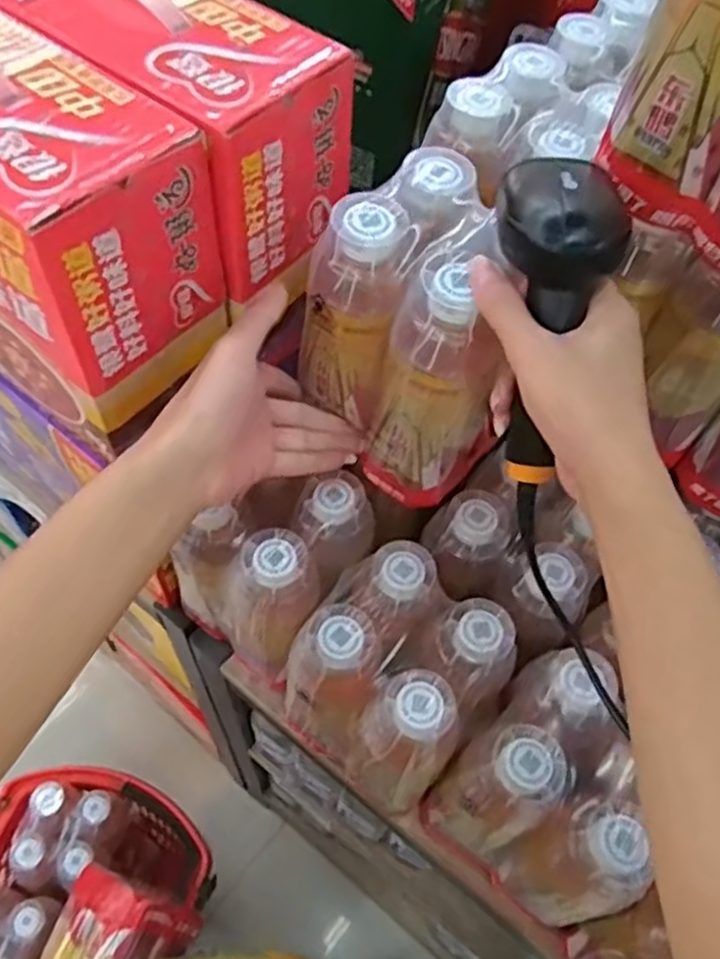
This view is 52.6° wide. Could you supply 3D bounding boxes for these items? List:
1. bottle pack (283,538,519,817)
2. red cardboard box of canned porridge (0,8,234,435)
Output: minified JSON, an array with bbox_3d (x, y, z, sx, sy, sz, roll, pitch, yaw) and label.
[{"bbox_3d":[0.025,0.152,0.535,0.123,0.170,0.120,39,62,18],"label":"bottle pack"},{"bbox_3d":[-0.222,-0.174,0.451,0.271,0.171,0.108,36,62,17],"label":"red cardboard box of canned porridge"}]

